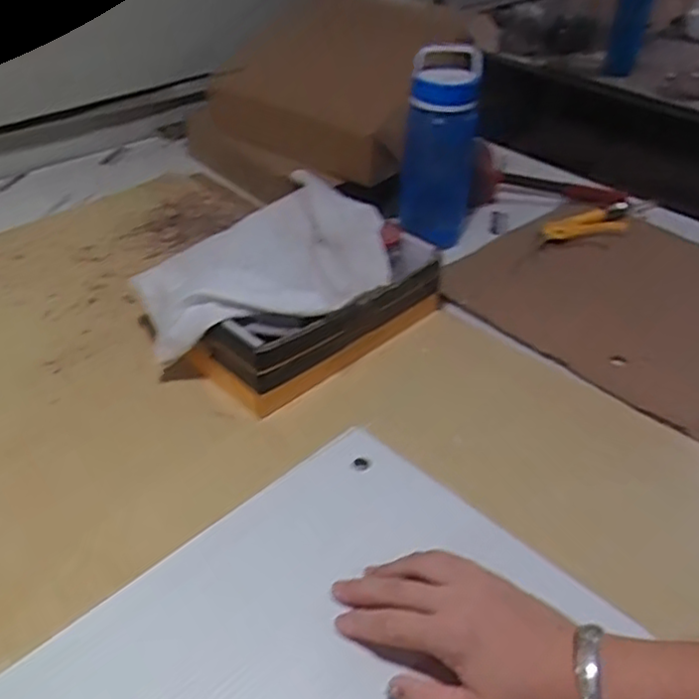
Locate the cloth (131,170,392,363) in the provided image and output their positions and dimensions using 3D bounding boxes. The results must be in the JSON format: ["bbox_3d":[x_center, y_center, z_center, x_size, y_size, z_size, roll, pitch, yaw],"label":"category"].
[{"bbox_3d":[-0.077,-0.098,0.817,0.218,0.065,0.333,24,45,26],"label":"cloth"}]

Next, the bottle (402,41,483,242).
[{"bbox_3d":[0.134,-0.294,1.006,0.097,0.276,0.077,8,40,7],"label":"bottle"}]

